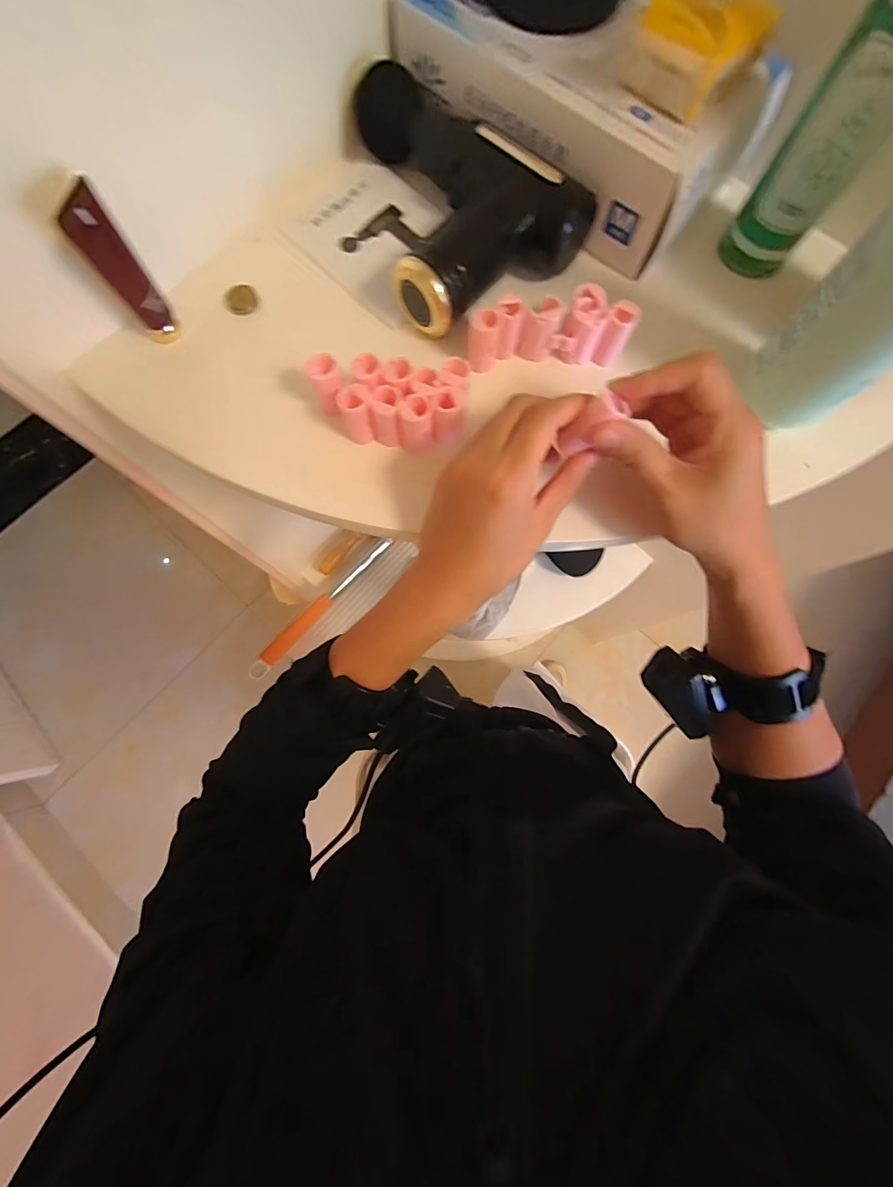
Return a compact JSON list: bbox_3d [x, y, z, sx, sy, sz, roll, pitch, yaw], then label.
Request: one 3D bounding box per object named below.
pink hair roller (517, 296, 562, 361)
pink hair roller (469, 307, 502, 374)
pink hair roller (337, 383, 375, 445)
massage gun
[{"bbox_3d":[0.060,-0.172,0.278,0.021,0.034,0.017,17,76,3],"label":"pink hair roller"},{"bbox_3d":[0.023,-0.159,0.273,0.019,0.031,0.023,5,76,0],"label":"pink hair roller"},{"bbox_3d":[-0.054,-0.109,0.260,0.017,0.033,0.017,-10,76,-4],"label":"pink hair roller"},{"bbox_3d":[-0.008,-0.276,0.288,0.140,0.044,0.189,-37,80,-10],"label":"massage gun"}]

